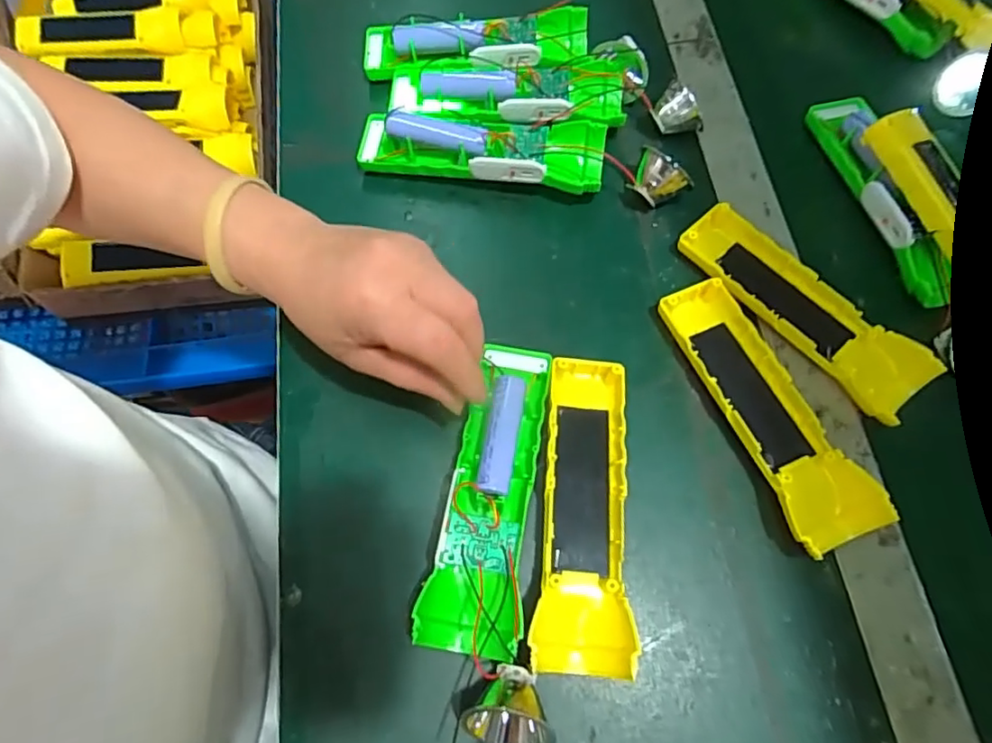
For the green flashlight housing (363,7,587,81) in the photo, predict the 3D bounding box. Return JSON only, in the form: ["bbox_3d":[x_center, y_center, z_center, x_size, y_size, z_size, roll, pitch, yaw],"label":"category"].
[{"bbox_3d":[-0.015,-0.233,0.425,0.161,0.037,0.053,-5,69,-2],"label":"green flashlight housing"}]

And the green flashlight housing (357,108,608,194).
[{"bbox_3d":[-0.010,-0.147,0.388,0.161,0.041,0.047,4,69,2],"label":"green flashlight housing"}]

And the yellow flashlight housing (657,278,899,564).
[{"bbox_3d":[0.152,0.020,0.333,0.050,0.023,0.162,-20,70,-8],"label":"yellow flashlight housing"}]

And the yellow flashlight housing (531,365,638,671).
[{"bbox_3d":[0.050,0.072,0.313,0.047,0.023,0.164,6,69,2],"label":"yellow flashlight housing"}]

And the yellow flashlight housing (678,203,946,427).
[{"bbox_3d":[0.187,-0.040,0.358,0.049,0.020,0.160,-40,74,-14],"label":"yellow flashlight housing"}]

